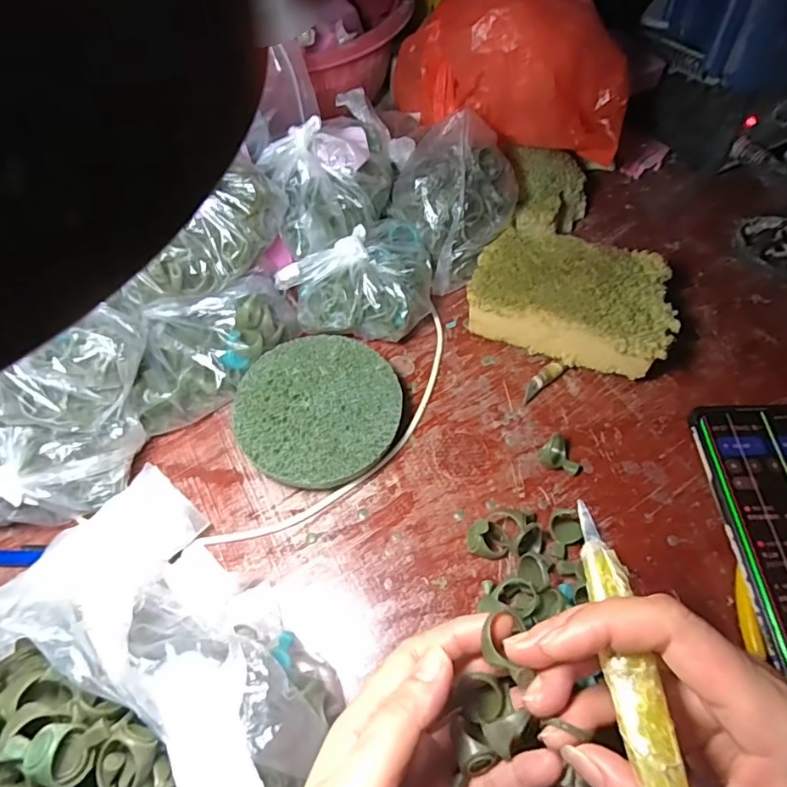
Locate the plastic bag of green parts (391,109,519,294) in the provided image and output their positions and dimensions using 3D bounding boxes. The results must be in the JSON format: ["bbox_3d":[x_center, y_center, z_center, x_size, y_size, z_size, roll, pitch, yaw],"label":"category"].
[{"bbox_3d":[0.049,-0.152,0.422,0.091,0.082,0.089,-32,62,-18],"label":"plastic bag of green parts"}]

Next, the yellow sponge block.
[{"bbox_3d":[0.130,-0.068,0.402,0.141,0.048,0.097,18,59,12],"label":"yellow sponge block"}]

